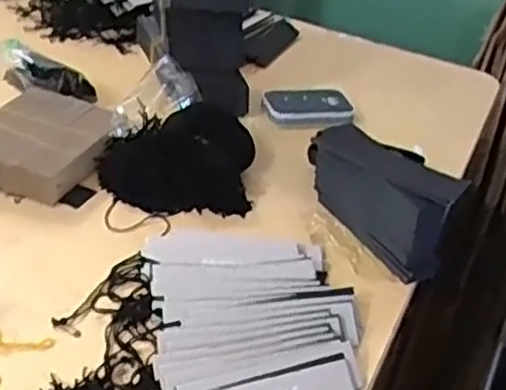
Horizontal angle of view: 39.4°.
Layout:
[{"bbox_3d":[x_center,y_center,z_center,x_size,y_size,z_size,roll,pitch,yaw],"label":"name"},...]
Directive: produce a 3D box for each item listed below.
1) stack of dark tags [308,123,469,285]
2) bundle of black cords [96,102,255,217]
[{"bbox_3d":[0.111,0.001,0.607,0.057,0.076,0.147,-17,41,-31],"label":"stack of dark tags"},{"bbox_3d":[-0.069,-0.038,0.653,0.144,0.049,0.111,1,35,-9],"label":"bundle of black cords"}]

